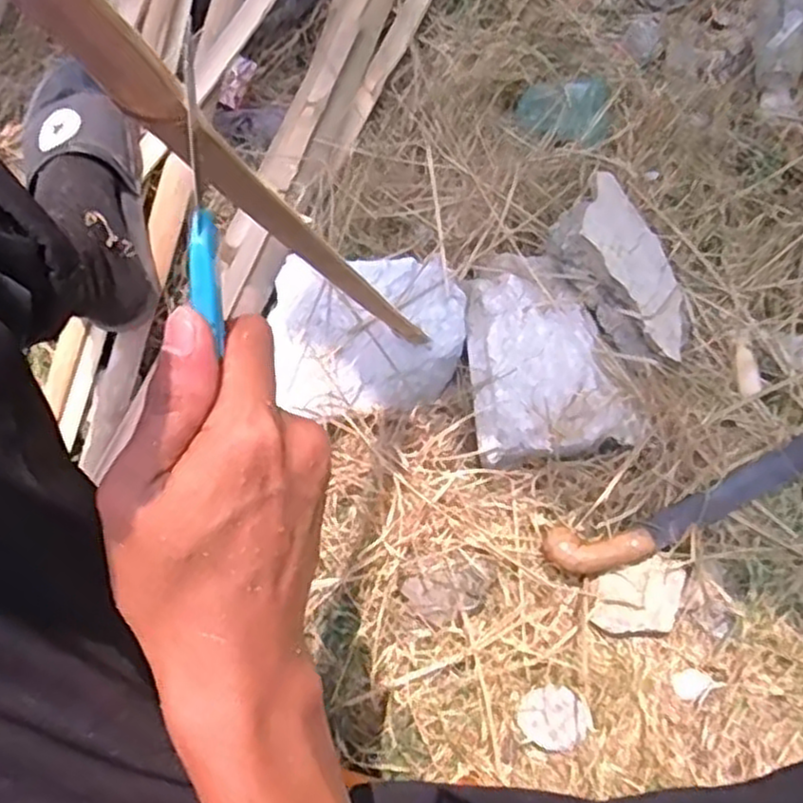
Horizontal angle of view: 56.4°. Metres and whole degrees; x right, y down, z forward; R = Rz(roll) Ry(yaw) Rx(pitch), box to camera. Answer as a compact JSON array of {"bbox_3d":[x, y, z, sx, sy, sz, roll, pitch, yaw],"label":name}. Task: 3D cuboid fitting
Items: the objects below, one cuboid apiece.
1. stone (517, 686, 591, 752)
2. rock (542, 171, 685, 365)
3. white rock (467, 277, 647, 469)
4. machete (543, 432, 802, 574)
[{"bbox_3d":[0.136,0.282,0.667,0.058,0.018,0.053,0,77,0],"label":"stone"},{"bbox_3d":[0.216,-0.124,0.702,0.167,0.049,0.136,49,55,-8],"label":"rock"},{"bbox_3d":[0.128,-0.045,0.671,0.142,0.051,0.189,-10,77,-2],"label":"white rock"},{"bbox_3d":[0.291,0.088,0.692,0.328,0.023,0.050,-21,78,-4],"label":"machete"}]

